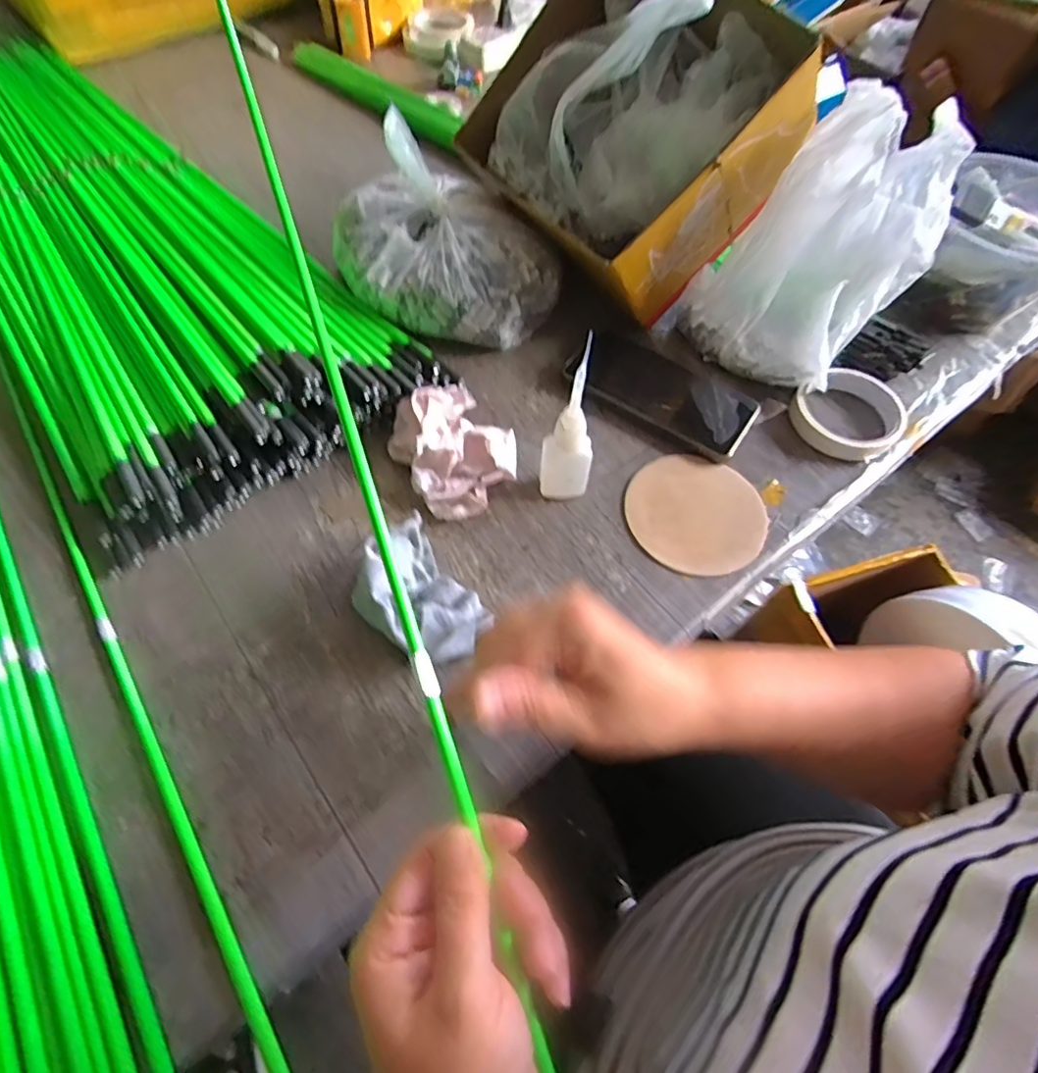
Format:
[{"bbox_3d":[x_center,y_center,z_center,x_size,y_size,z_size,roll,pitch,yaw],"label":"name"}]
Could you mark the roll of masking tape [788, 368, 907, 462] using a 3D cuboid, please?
[{"bbox_3d":[0.281,-0.104,0.471,0.082,0.024,0.081,1,61,-1],"label":"roll of masking tape"}]

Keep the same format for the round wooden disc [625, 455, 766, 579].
[{"bbox_3d":[0.138,-0.020,0.431,0.102,0.007,0.104,1,61,-1],"label":"round wooden disc"}]

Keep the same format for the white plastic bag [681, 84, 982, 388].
[{"bbox_3d":[0.250,-0.242,0.464,0.149,0.174,0.159,39,67,18],"label":"white plastic bag"}]

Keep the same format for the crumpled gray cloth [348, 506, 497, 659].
[{"bbox_3d":[-0.068,0.037,0.364,0.067,0.048,0.106,-37,68,-20],"label":"crumpled gray cloth"}]

